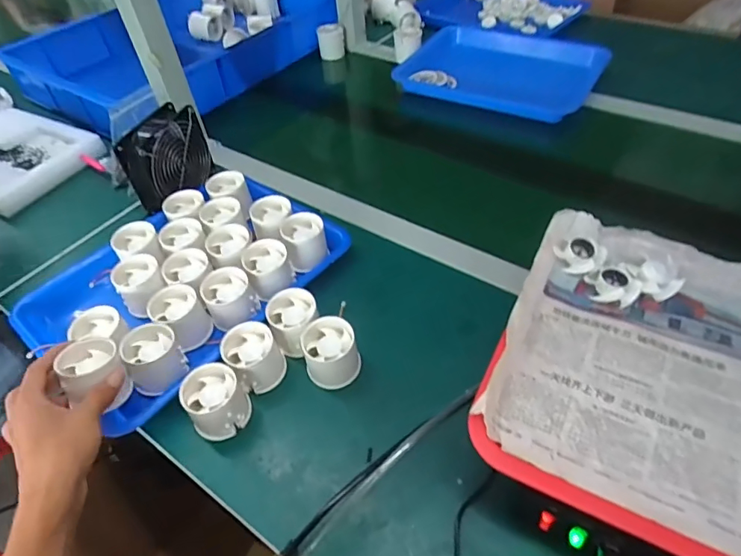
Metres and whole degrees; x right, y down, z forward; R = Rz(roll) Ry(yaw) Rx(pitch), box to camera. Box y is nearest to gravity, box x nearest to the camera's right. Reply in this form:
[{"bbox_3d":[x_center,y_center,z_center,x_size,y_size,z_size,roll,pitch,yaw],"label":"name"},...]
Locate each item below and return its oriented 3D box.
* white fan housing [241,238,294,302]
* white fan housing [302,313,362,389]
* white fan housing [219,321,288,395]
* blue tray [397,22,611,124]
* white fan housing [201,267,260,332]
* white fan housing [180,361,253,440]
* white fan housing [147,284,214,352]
[{"bbox_3d":[-0.117,-0.012,0.556,0.051,0.037,0.057,-23,51,-14],"label":"white fan housing"},{"bbox_3d":[-0.039,0.076,0.488,0.053,0.053,0.052,-14,50,-7],"label":"white fan housing"},{"bbox_3d":[-0.116,0.082,0.490,0.051,0.055,0.054,-3,49,3],"label":"white fan housing"},{"bbox_3d":[0.254,-0.410,0.912,0.345,0.033,0.304,17,51,19],"label":"blue tray"},{"bbox_3d":[-0.154,0.023,0.541,0.057,0.048,0.057,-23,51,-14],"label":"white fan housing"},{"bbox_3d":[-0.146,0.119,0.462,0.052,0.055,0.053,-3,49,3],"label":"white fan housing"},{"bbox_3d":[-0.207,0.043,0.530,0.051,0.050,0.060,-31,54,-20],"label":"white fan housing"}]

